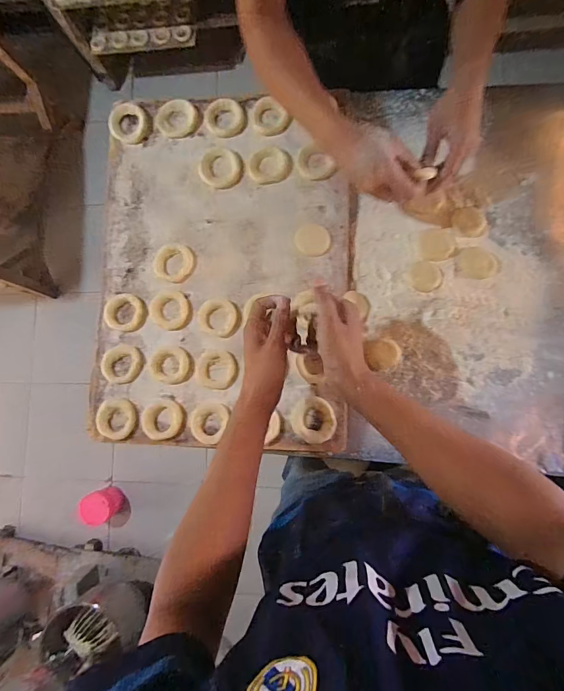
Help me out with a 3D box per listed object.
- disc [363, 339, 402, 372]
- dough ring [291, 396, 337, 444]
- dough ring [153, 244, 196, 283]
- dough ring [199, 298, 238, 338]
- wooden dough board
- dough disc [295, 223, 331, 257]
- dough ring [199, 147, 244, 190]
[{"bbox_3d":[0.169,0.015,0.639,0.052,0.006,0.051,-8,83,5],"label":"disc"},{"bbox_3d":[0.050,0.118,0.612,0.069,0.012,0.071,-1,84,6],"label":"dough ring"},{"bbox_3d":[-0.186,-0.142,0.665,0.070,0.010,0.064,-1,84,6],"label":"dough ring"},{"bbox_3d":[-0.105,-0.048,0.645,0.064,0.011,0.061,-1,84,6],"label":"dough ring"},{"bbox_3d":[-0.102,-0.134,0.659,0.422,0.021,0.590,1,84,6],"label":"wooden dough board"},{"bbox_3d":[0.052,-0.177,0.646,0.060,0.006,0.052,37,89,8],"label":"dough disc"},{"bbox_3d":[-0.105,-0.308,0.674,0.076,0.010,0.070,-1,84,6],"label":"dough ring"}]

